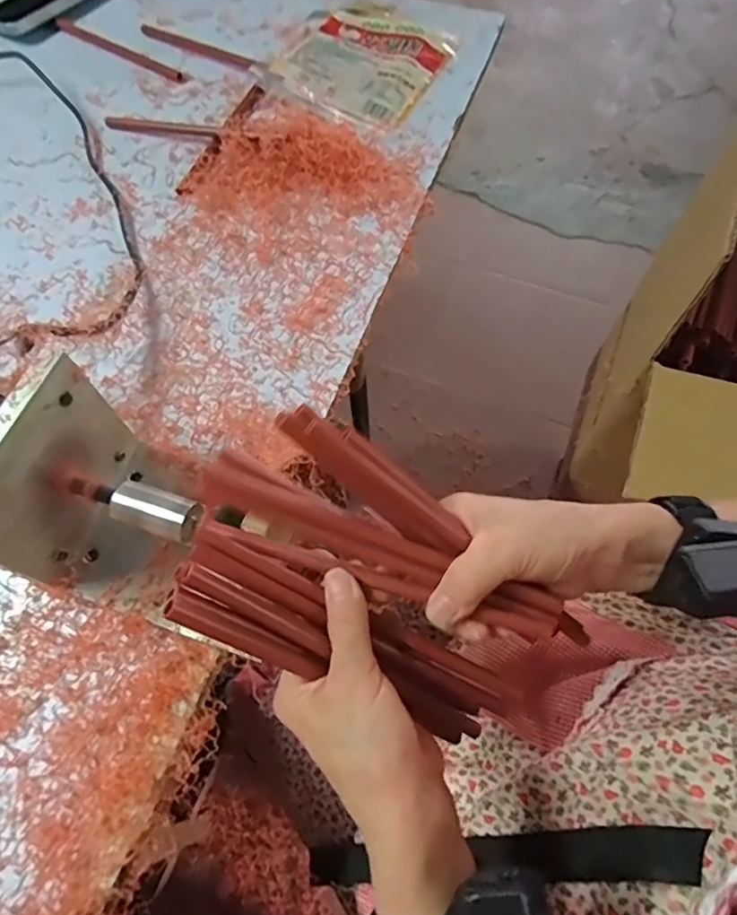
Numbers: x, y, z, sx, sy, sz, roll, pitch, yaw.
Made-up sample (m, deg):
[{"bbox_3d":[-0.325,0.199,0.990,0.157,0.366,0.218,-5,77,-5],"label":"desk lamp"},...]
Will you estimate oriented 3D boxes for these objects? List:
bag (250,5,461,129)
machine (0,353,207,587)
[{"bbox_3d":[-0.008,-0.440,0.601,0.170,0.021,0.196,20,67,10],"label":"bag"},{"bbox_3d":[-0.205,0.006,0.335,0.216,0.133,0.107,20,67,10],"label":"machine"}]

